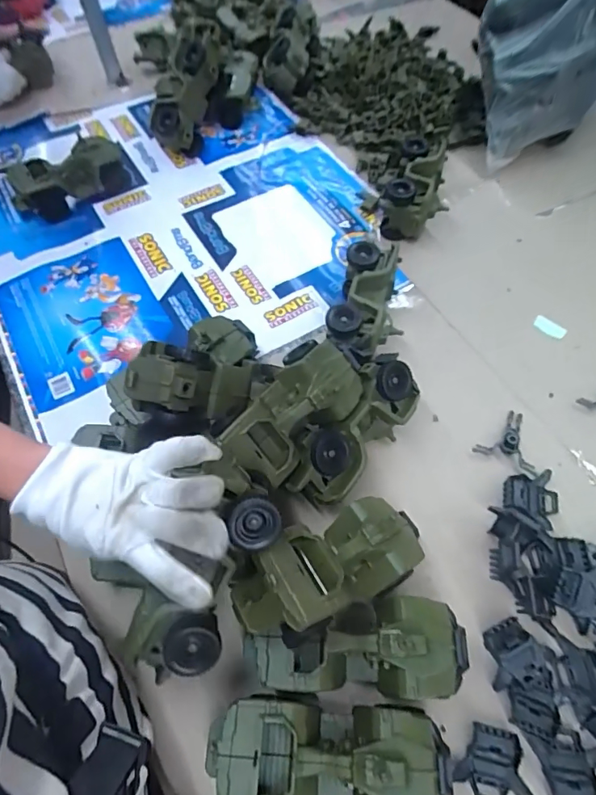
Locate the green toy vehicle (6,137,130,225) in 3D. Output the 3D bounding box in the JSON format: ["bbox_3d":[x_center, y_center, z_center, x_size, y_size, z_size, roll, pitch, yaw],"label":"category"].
[{"bbox_3d":[-0.377,-0.361,0.775,0.184,0.080,0.076,-21,62,-10],"label":"green toy vehicle"}]

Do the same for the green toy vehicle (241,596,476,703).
[{"bbox_3d":[0.052,0.233,0.427,0.189,0.079,0.076,-4,60,-1],"label":"green toy vehicle"}]

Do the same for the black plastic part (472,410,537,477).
[{"bbox_3d":[0.261,0.047,0.565,0.072,0.018,0.073,23,64,14],"label":"black plastic part"}]

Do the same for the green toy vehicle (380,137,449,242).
[{"bbox_3d":[0.195,-0.340,0.748,0.100,0.078,0.190,22,63,13],"label":"green toy vehicle"}]

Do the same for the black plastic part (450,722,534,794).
[{"bbox_3d":[0.171,0.322,0.410,0.067,0.014,0.054,11,61,8],"label":"black plastic part"}]

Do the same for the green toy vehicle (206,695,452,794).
[{"bbox_3d":[0.023,0.299,0.389,0.190,0.079,0.079,3,61,3],"label":"green toy vehicle"}]

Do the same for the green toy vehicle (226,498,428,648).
[{"bbox_3d":[0.031,0.156,0.423,0.194,0.087,0.088,-10,57,-35],"label":"green toy vehicle"}]

